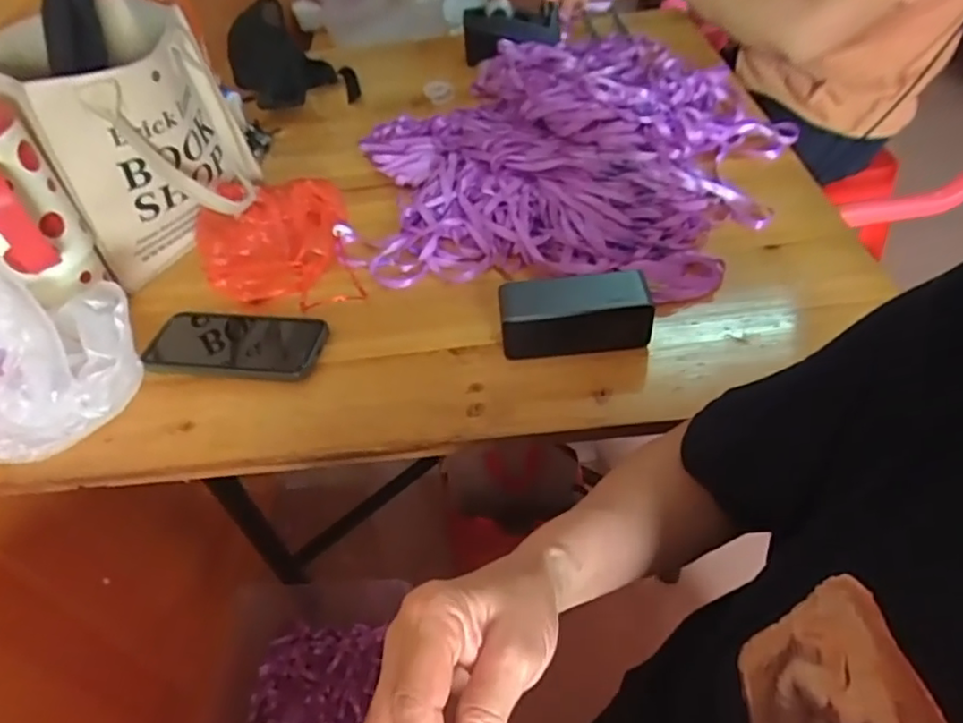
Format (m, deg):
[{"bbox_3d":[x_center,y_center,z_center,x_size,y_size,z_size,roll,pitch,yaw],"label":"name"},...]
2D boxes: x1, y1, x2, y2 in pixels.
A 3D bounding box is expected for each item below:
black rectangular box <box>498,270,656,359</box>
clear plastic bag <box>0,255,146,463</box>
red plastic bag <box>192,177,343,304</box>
[{"bbox_3d":[0.082,-0.041,0.563,0.130,0.060,0.051,-4,47,3],"label":"black rectangular box"},{"bbox_3d":[-0.406,-0.009,0.548,0.240,0.118,0.171,22,53,24],"label":"clear plastic bag"},{"bbox_3d":[-0.228,-0.141,0.693,0.162,0.045,0.168,-17,48,-9],"label":"red plastic bag"}]

